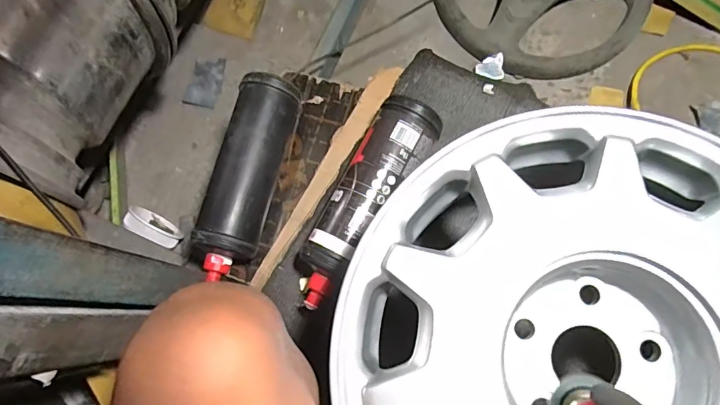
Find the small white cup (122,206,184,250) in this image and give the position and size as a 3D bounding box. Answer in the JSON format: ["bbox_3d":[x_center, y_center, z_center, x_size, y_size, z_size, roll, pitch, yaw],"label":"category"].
[{"bbox_3d":[-0.339,0.040,0.747,0.082,0.090,0.039,26,78,7],"label":"small white cup"}]

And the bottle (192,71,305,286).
[{"bbox_3d":[-0.139,-0.039,0.584,0.080,0.074,0.246,12,77,4],"label":"bottle"}]

